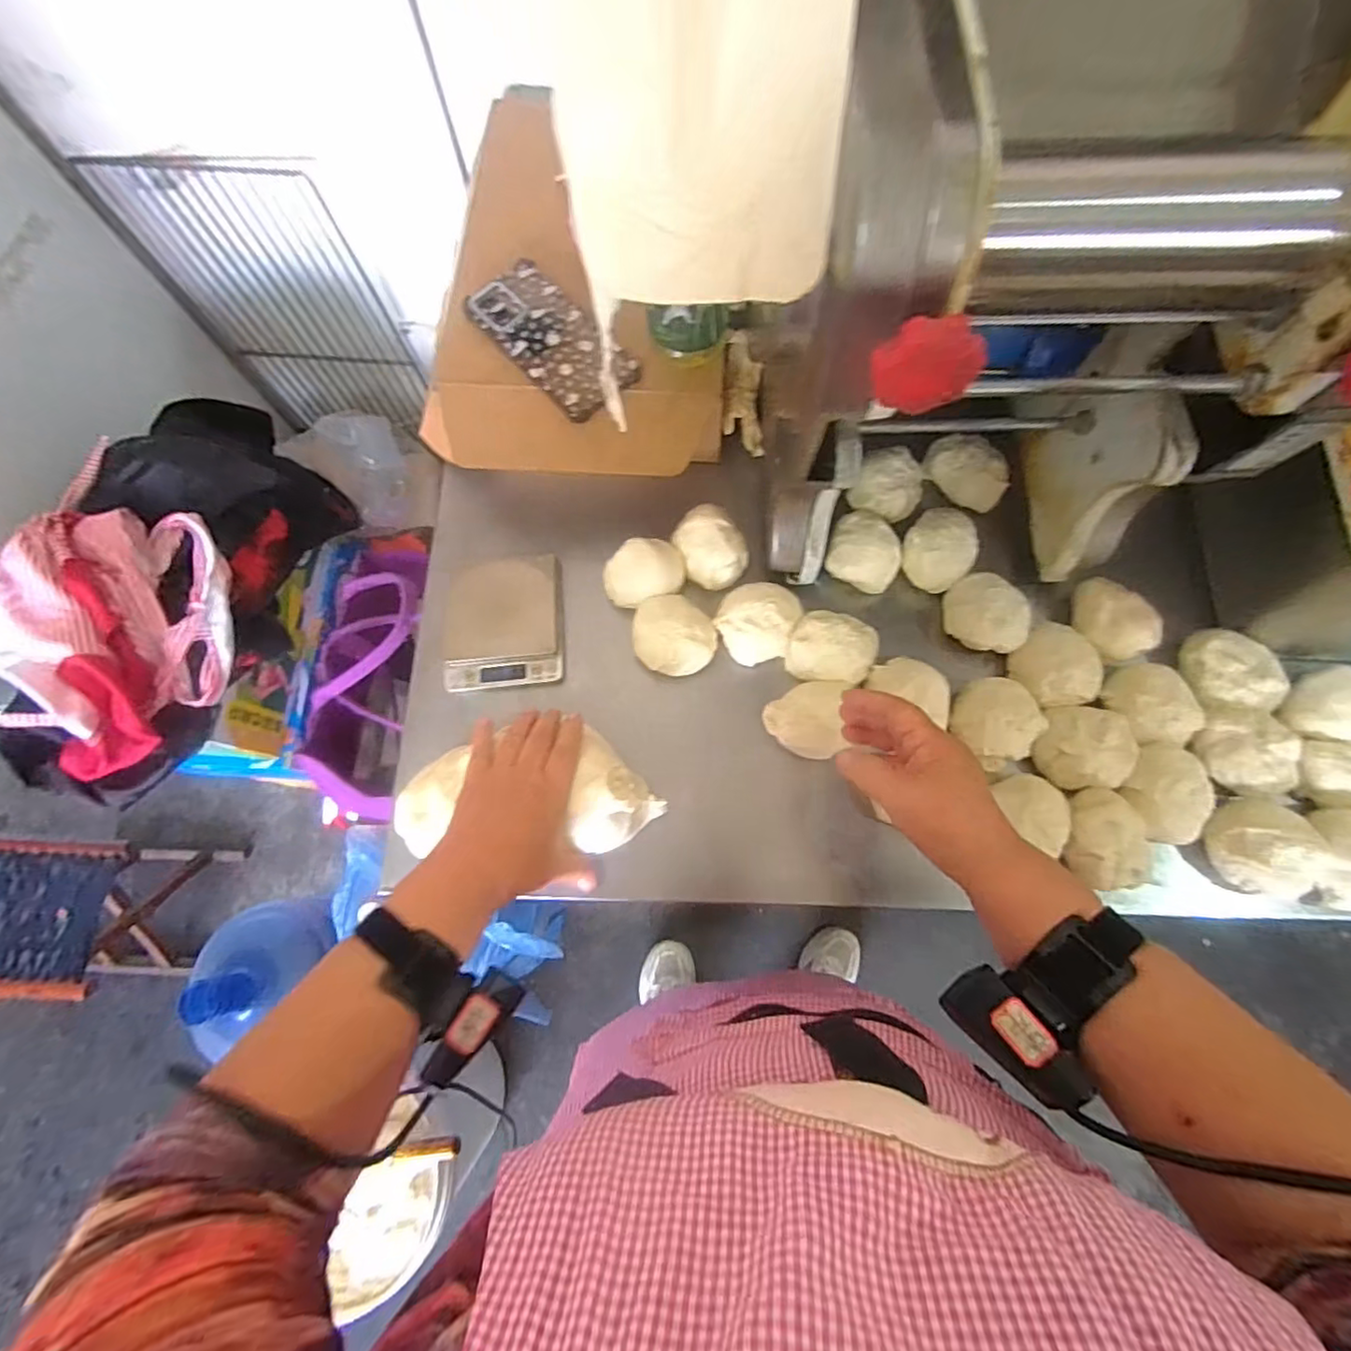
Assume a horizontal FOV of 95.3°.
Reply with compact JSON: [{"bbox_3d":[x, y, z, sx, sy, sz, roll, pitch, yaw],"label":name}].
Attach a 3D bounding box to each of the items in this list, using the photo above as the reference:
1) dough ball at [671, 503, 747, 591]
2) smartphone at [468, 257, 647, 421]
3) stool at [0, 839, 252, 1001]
[{"bbox_3d":[0.032,-0.120,0.563,0.059,0.037,0.074,-22,73,-5],"label":"dough ball"},{"bbox_3d":[-0.109,-0.299,0.544,0.076,0.014,0.162,-39,76,-10],"label":"smartphone"},{"bbox_3d":[-1.056,0.432,1.122,0.277,0.314,0.245,0,73,1],"label":"stool"}]

